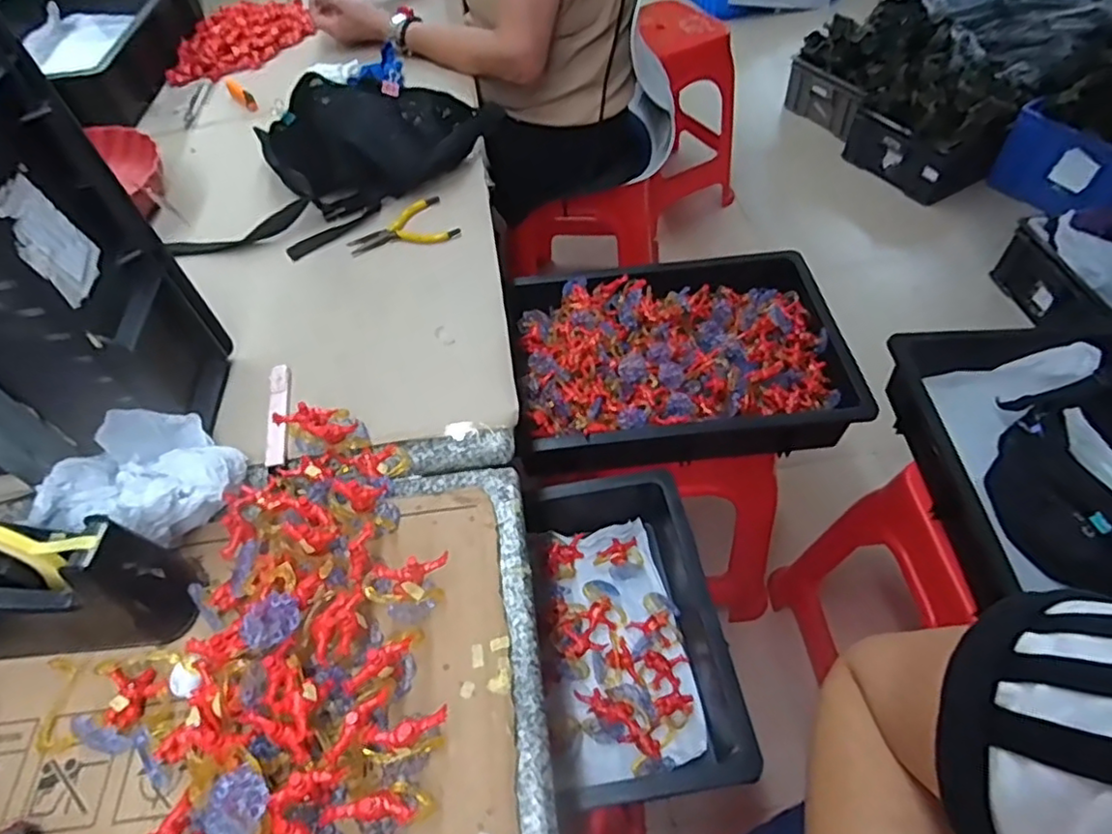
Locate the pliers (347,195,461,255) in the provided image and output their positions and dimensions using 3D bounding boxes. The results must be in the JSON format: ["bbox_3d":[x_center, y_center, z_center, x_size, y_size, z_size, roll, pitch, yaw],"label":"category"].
[{"bbox_3d":[-0.182,-0.220,0.736,0.121,0.008,0.089,-23,55,-13],"label":"pliers"}]

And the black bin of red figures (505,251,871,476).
[{"bbox_3d":[0.164,-0.083,0.858,0.420,0.094,0.314,-6,53,0],"label":"black bin of red figures"}]

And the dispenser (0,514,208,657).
[{"bbox_3d":[-0.371,0.113,0.430,0.198,0.114,0.058,-4,53,1],"label":"dispenser"}]

